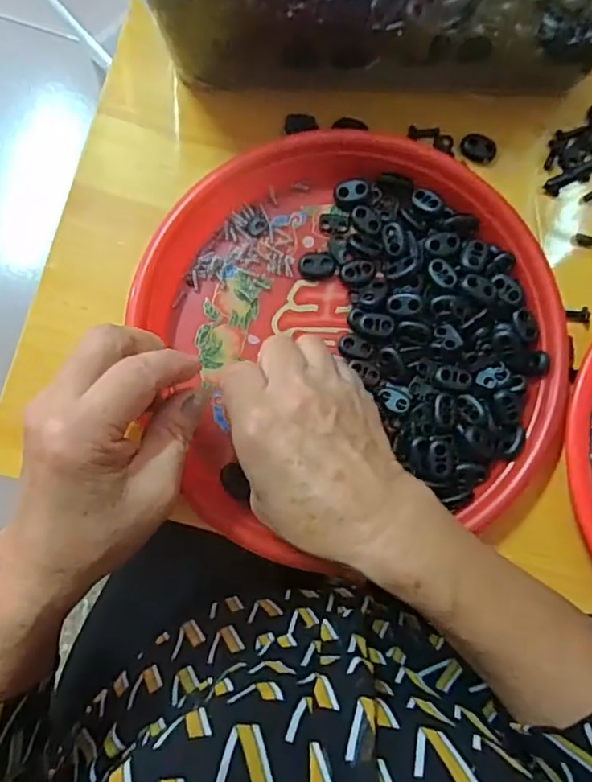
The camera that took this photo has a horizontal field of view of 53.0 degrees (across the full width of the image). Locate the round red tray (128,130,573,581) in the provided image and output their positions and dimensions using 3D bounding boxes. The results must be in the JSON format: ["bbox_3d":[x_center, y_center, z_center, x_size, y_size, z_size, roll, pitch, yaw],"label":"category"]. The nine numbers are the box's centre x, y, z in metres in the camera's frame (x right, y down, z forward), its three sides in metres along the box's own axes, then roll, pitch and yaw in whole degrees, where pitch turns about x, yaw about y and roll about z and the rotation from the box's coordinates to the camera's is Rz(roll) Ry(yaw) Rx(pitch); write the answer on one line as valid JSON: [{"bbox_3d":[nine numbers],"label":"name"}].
[{"bbox_3d":[0.034,-0.031,0.336,0.219,0.030,0.228,0,84,-4],"label":"round red tray"}]

